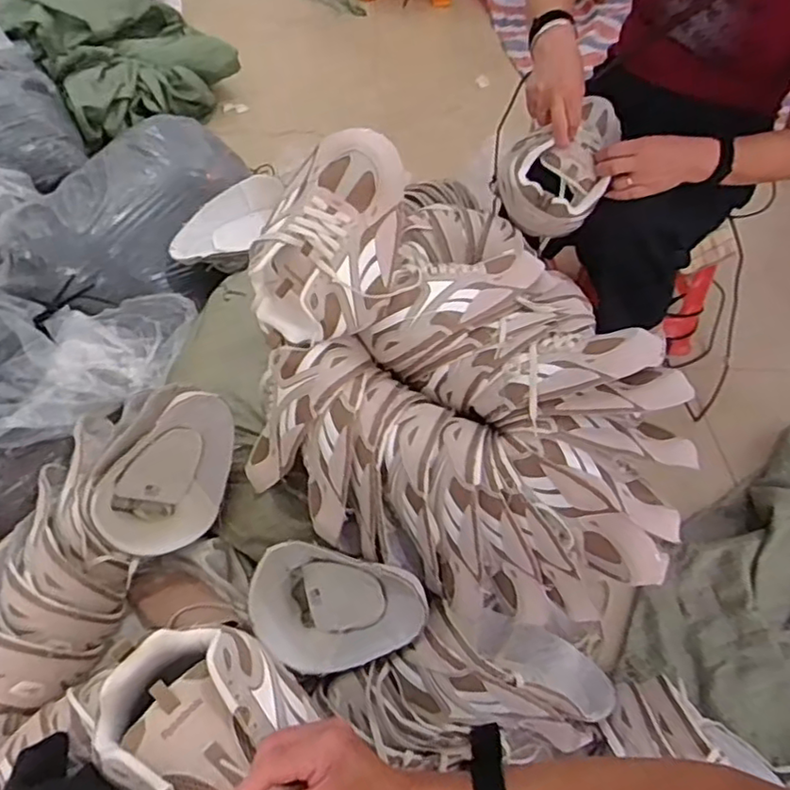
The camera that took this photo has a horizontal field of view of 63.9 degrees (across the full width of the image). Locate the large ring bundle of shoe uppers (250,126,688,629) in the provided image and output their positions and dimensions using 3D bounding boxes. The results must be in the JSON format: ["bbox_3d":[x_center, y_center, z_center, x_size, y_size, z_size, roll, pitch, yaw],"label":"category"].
[{"bbox_3d":[0.073,-0.016,0.728,0.504,0.322,0.329,19,51,10],"label":"large ring bundle of shoe uppers"}]

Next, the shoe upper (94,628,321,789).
[{"bbox_3d":[-0.107,0.273,0.459,0.130,0.066,0.239,-36,65,-30],"label":"shoe upper"}]

